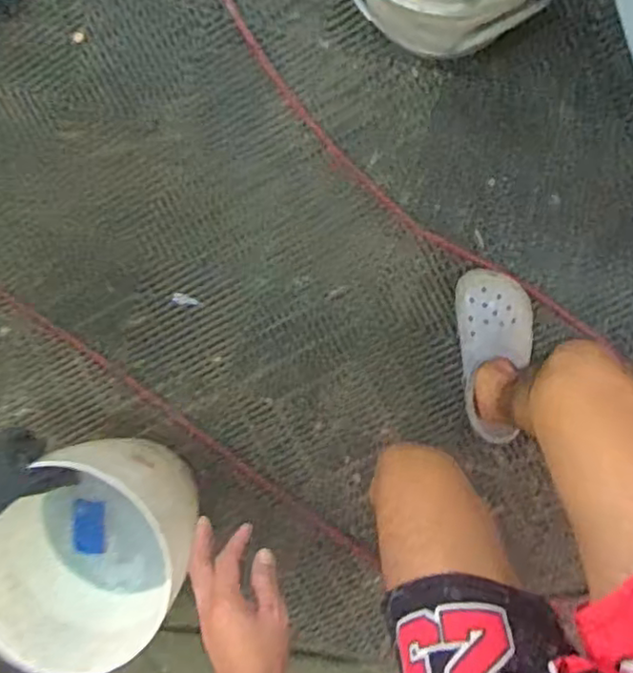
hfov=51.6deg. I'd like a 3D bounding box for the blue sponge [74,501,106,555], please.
[{"bbox_3d":[-0.385,0.323,1.114,0.052,0.012,0.101,-1,103,-31],"label":"blue sponge"}]

